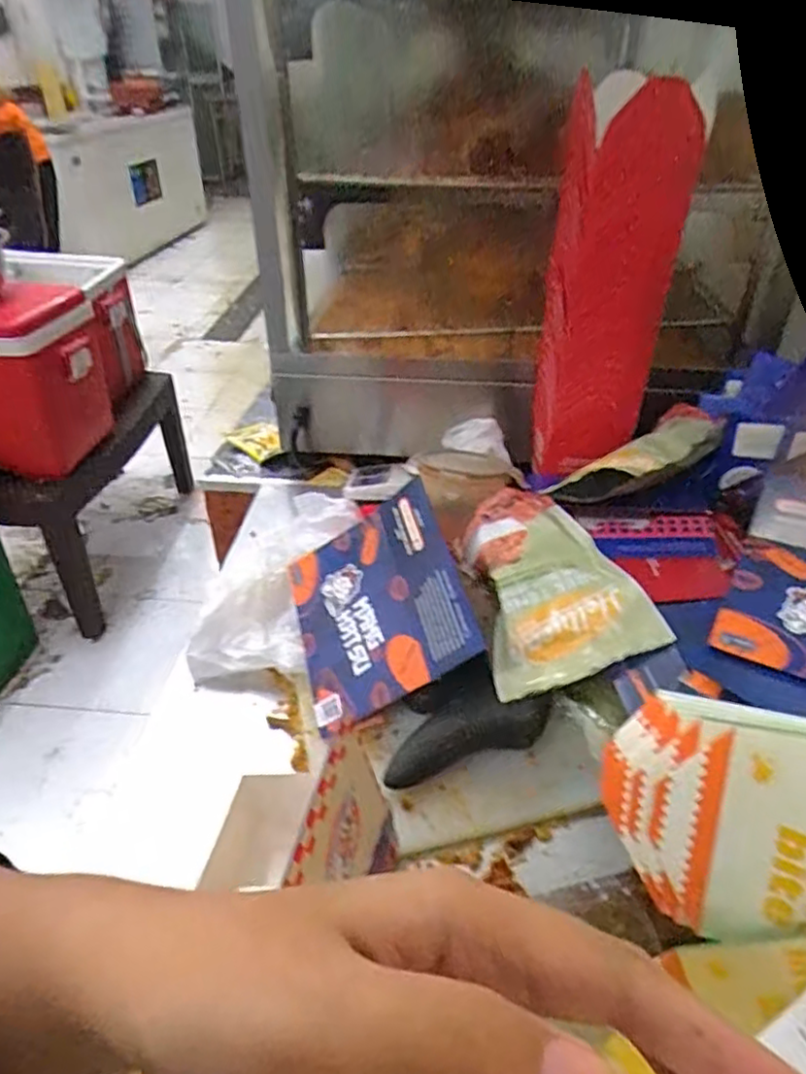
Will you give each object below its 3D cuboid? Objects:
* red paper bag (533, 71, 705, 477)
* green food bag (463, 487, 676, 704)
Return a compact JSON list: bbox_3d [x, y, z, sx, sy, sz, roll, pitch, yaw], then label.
[{"bbox_3d":[0.198,-0.226,0.645,0.114,0.354,0.062,12,39,14],"label":"red paper bag"},{"bbox_3d":[0.116,0.030,0.554,0.126,0.031,0.199,-19,44,2],"label":"green food bag"}]

